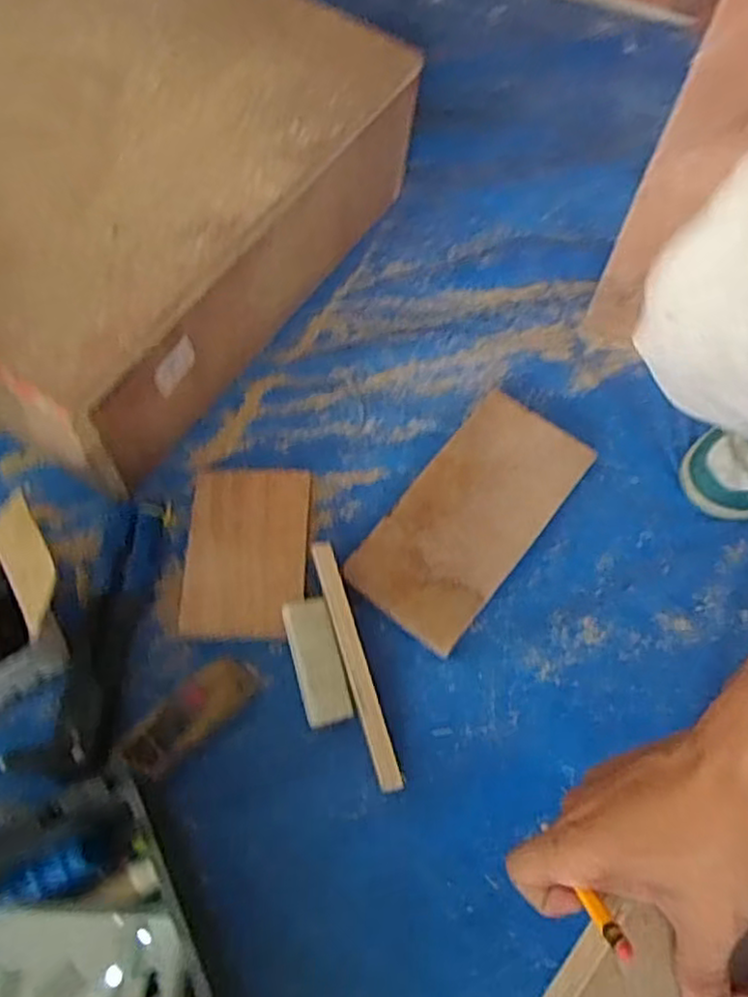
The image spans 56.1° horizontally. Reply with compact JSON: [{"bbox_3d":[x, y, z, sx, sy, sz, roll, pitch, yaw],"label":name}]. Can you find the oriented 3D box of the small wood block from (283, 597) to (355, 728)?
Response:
[{"bbox_3d":[-0.050,0.141,0.609,0.041,0.027,0.104,-15,64,-8],"label":"small wood block"}]

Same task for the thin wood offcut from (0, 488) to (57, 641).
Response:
[{"bbox_3d":[-0.271,0.047,0.545,0.043,0.008,0.105,-36,68,8],"label":"thin wood offcut"}]

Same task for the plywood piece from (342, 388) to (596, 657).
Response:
[{"bbox_3d":[0.096,0.014,0.686,0.123,0.021,0.262,35,68,16],"label":"plywood piece"}]

